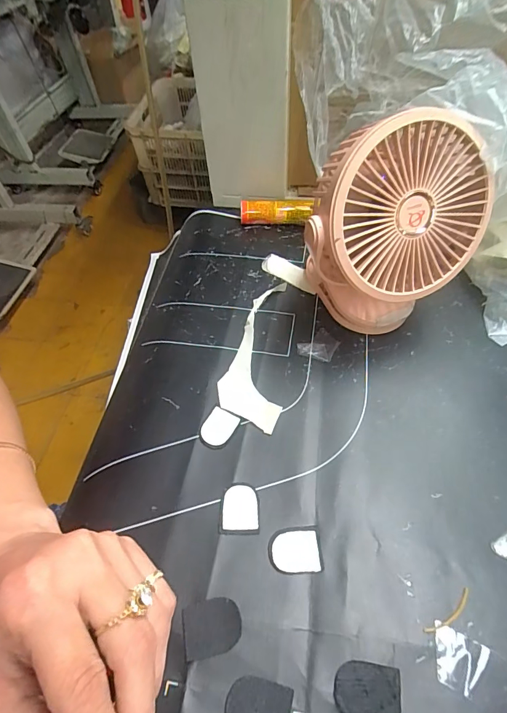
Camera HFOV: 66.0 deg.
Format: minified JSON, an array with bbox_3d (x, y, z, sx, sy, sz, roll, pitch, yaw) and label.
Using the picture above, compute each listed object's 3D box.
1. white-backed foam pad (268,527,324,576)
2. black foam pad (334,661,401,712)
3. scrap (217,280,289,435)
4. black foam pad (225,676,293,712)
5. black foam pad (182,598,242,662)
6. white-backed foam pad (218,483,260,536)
[{"bbox_3d":[0.027,0.127,0.255,0.034,0.004,0.027,-5,53,0],"label":"white-backed foam pad"},{"bbox_3d":[0.062,0.183,0.211,0.034,0.004,0.027,4,53,7],"label":"black foam pad"},{"bbox_3d":[0.004,-0.008,0.353,0.052,0.009,0.154,6,54,8],"label":"scrap"},{"bbox_3d":[0.002,0.190,0.209,0.034,0.004,0.027,9,54,10],"label":"black foam pad"},{"bbox_3d":[-0.024,0.161,0.232,0.034,0.004,0.027,-12,53,-6],"label":"black foam pad"},{"bbox_3d":[-0.010,0.106,0.272,0.026,0.004,0.033,0,53,3],"label":"white-backed foam pad"}]

